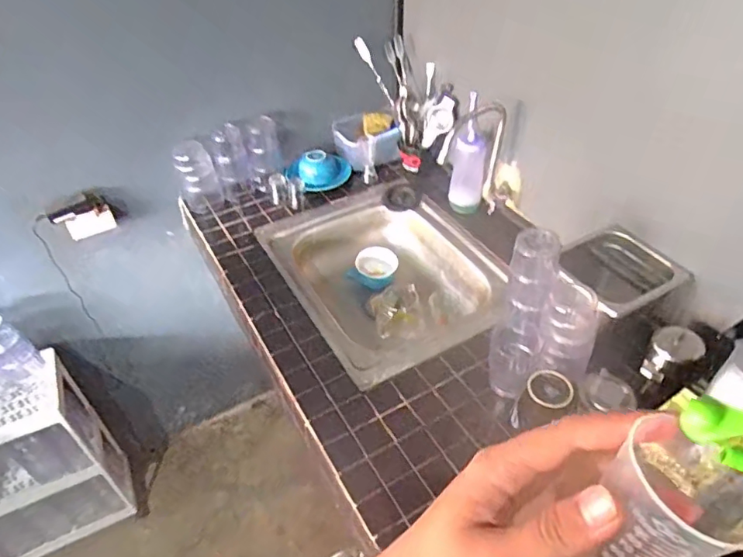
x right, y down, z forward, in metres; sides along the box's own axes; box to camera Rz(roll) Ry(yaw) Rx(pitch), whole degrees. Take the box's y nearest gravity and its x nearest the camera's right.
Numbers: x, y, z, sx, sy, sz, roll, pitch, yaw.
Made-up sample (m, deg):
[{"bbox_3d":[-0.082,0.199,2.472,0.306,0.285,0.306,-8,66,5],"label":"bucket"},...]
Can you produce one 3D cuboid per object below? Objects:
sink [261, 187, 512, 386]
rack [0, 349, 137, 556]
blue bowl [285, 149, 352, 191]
[{"bbox_3d":[0.039,0.006,1.174,0.437,0.138,0.535,-24,48,-22],"label":"sink"},{"bbox_3d":[-0.933,0.536,1.444,0.413,0.602,0.190,-25,48,-22],"label":"rack"},{"bbox_3d":[-0.128,-0.266,1.302,0.159,0.068,0.139,-10,44,-8],"label":"blue bowl"}]

